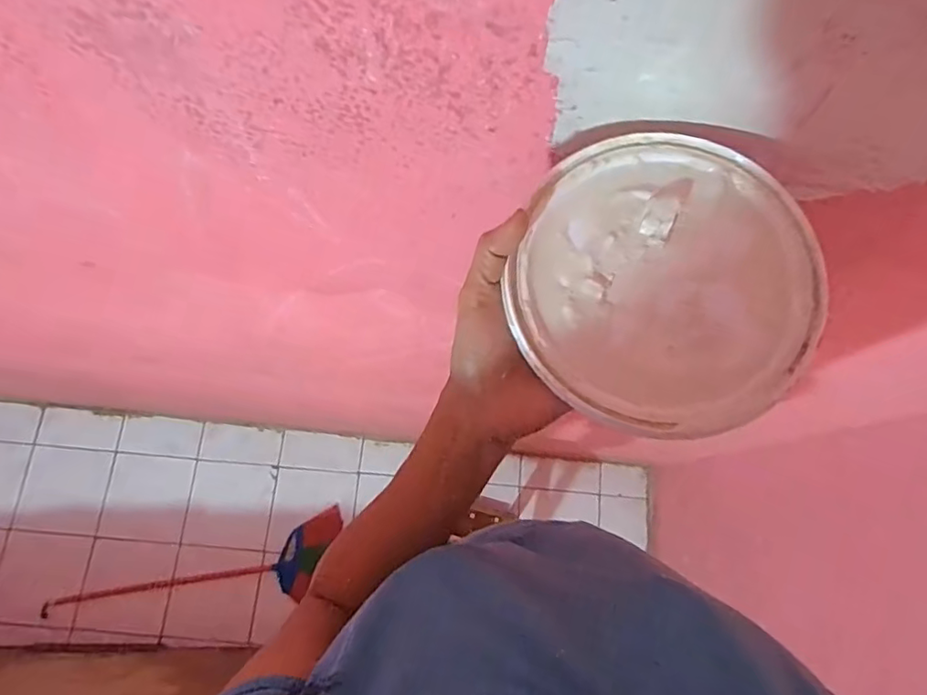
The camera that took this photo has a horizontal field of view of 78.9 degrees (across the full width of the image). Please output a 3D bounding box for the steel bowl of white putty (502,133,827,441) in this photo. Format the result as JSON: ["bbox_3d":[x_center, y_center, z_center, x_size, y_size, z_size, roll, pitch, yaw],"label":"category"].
[{"bbox_3d":[0.117,-0.039,0.323,0.164,0.018,0.174,1,74,-2],"label":"steel bowl of white putty"}]

